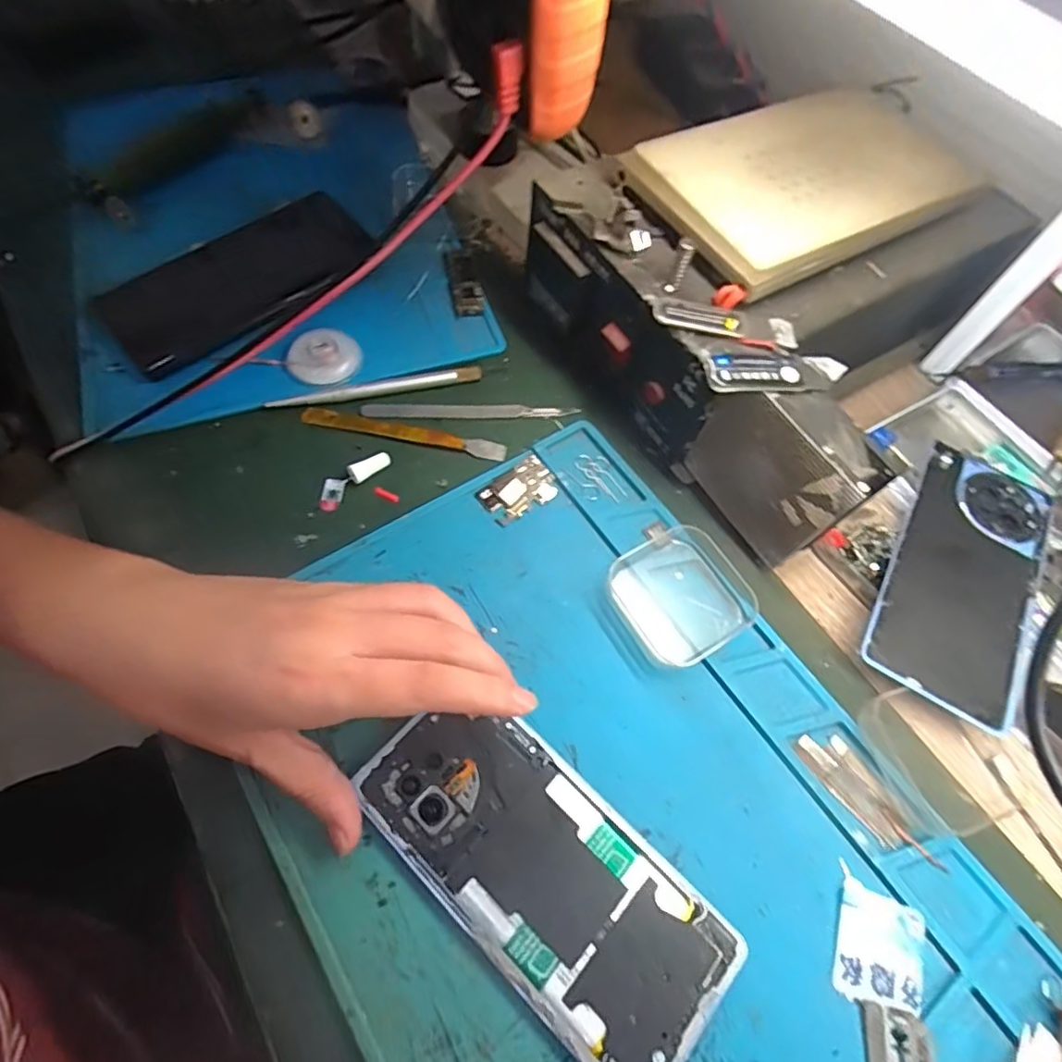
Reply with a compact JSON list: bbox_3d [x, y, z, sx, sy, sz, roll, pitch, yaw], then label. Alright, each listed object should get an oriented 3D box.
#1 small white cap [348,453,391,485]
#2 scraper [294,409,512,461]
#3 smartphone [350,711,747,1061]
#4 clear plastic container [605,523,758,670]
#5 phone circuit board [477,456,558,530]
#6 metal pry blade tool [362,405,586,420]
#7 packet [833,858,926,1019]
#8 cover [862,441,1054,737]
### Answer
[{"bbox_3d":[-0.091,-0.036,0.328,0.024,0.008,0.009,-28,68,-16],"label":"small white cap"},{"bbox_3d":[-0.075,-0.060,0.346,0.120,0.006,0.016,10,63,2],"label":"scraper"},{"bbox_3d":[0.003,0.140,0.240,0.160,0.004,0.073,37,67,14],"label":"smartphone"},{"bbox_3d":[0.077,0.033,0.298,0.061,0.018,0.062,-30,68,-17],"label":"clear plastic container"},{"bbox_3d":[-0.006,-0.023,0.329,0.045,0.004,0.028,-36,70,-19],"label":"phone circuit board"},{"bbox_3d":[-0.037,-0.073,0.355,0.129,0.007,0.012,0,63,-3],"label":"metal pry blade tool"},{"bbox_3d":[0.145,0.171,0.239,0.034,0.004,0.043,19,64,7],"label":"packet"},{"bbox_3d":[0.234,0.022,0.313,0.073,0.012,0.157,30,66,12],"label":"cover"}]

